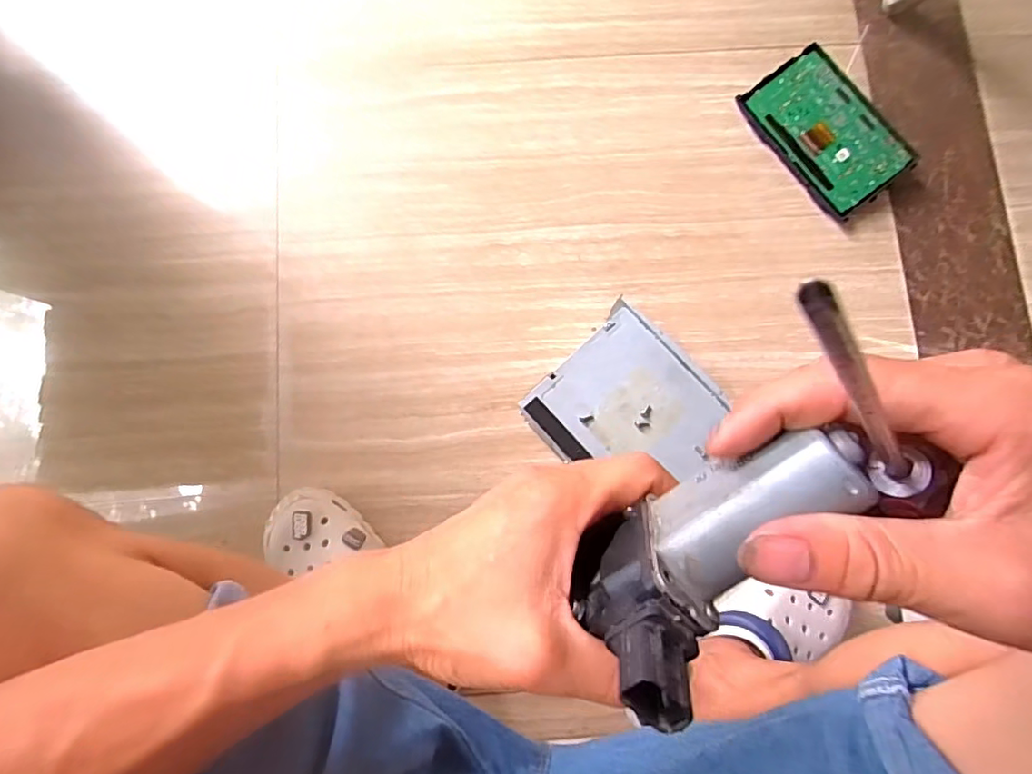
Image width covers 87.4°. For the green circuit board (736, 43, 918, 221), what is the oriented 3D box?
[{"bbox_3d":[0.368,-0.304,0.639,0.104,0.013,0.190,-38,82,15],"label":"green circuit board"}]

